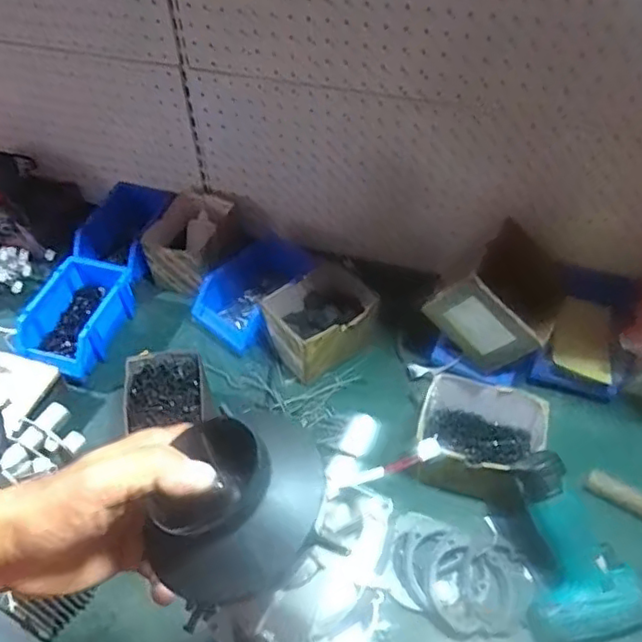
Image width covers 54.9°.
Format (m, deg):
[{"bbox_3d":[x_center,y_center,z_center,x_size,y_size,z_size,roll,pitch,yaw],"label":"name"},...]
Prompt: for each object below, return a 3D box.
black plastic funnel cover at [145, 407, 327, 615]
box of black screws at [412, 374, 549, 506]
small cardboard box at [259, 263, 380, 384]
[{"bbox_3d":[-0.042,0.095,0.316,0.083,0.051,0.079,2,49,4],"label":"black plastic funnel cover"},{"bbox_3d":[0.198,0.157,0.784,0.158,0.103,0.135,10,50,11],"label":"box of black screws"},{"bbox_3d":[0.007,-0.003,0.921,0.165,0.087,0.115,-30,54,-22],"label":"small cardboard box"}]

